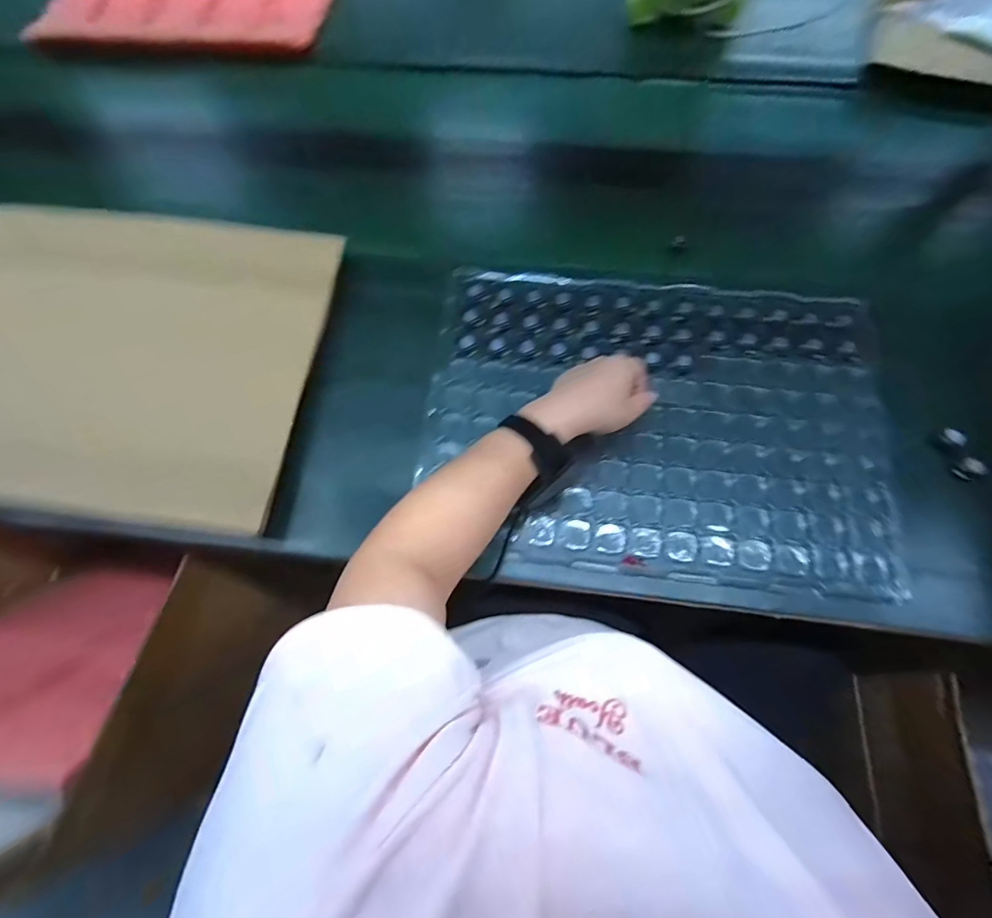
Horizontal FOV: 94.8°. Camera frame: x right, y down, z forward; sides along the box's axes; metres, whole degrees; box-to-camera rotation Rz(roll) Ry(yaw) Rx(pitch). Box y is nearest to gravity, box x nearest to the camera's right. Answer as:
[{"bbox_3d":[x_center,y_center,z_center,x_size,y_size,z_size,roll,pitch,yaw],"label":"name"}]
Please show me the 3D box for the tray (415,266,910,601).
[{"bbox_3d":[0.180,-0.056,0.529,0.510,0.032,0.364,5,70,5],"label":"tray"}]

